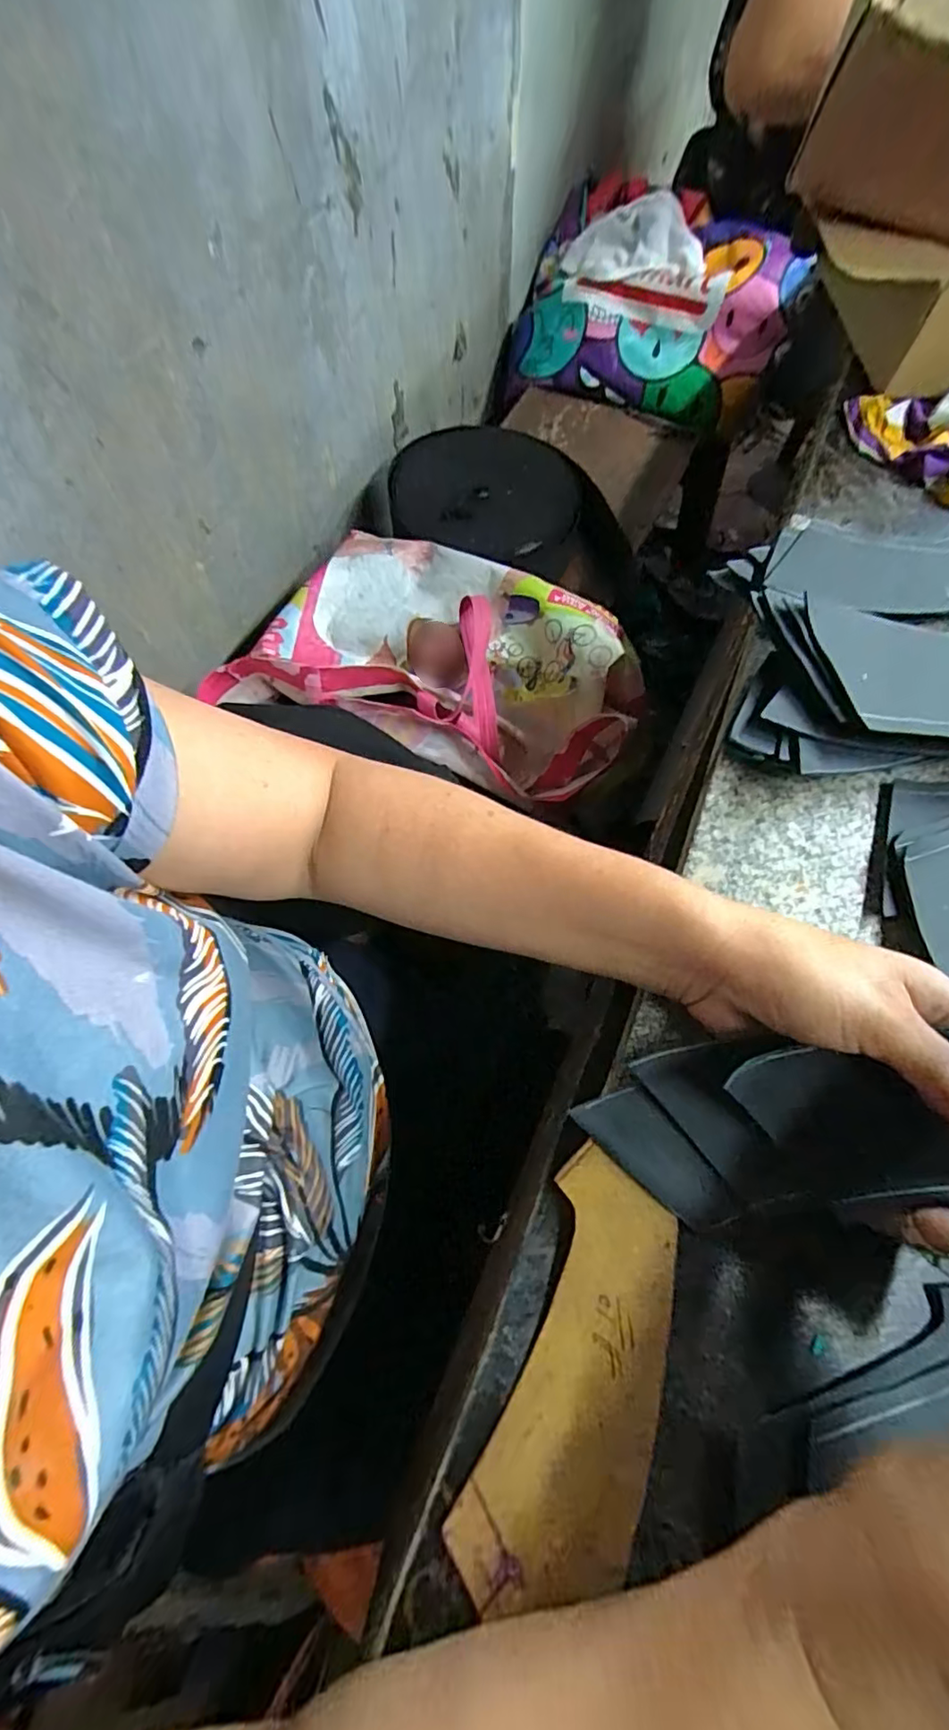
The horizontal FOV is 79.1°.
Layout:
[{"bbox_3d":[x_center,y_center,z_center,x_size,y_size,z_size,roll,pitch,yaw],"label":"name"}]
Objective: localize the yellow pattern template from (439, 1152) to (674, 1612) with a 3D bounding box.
[{"bbox_3d":[0.044,0.203,0.230,0.060,0.006,0.150,21,73,7],"label":"yellow pattern template"}]

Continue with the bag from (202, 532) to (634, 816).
[{"bbox_3d":[-0.025,-0.204,0.574,0.363,0.114,0.230,18,70,7],"label":"bag"}]

